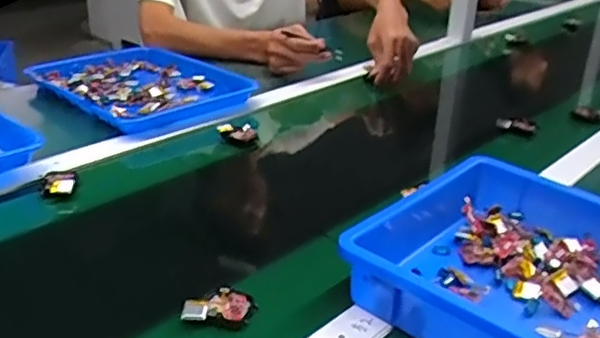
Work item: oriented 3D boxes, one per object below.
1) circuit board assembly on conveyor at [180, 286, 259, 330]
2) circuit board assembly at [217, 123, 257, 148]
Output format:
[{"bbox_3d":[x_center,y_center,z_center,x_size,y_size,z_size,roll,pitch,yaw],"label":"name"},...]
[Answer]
[{"bbox_3d":[-0.067,0.114,0.524,0.059,0.013,0.041,4,27,0],"label":"circuit board assembly on conveyor"},{"bbox_3d":[-0.086,-0.047,0.854,0.053,0.024,0.029,4,27,0],"label":"circuit board assembly"}]

